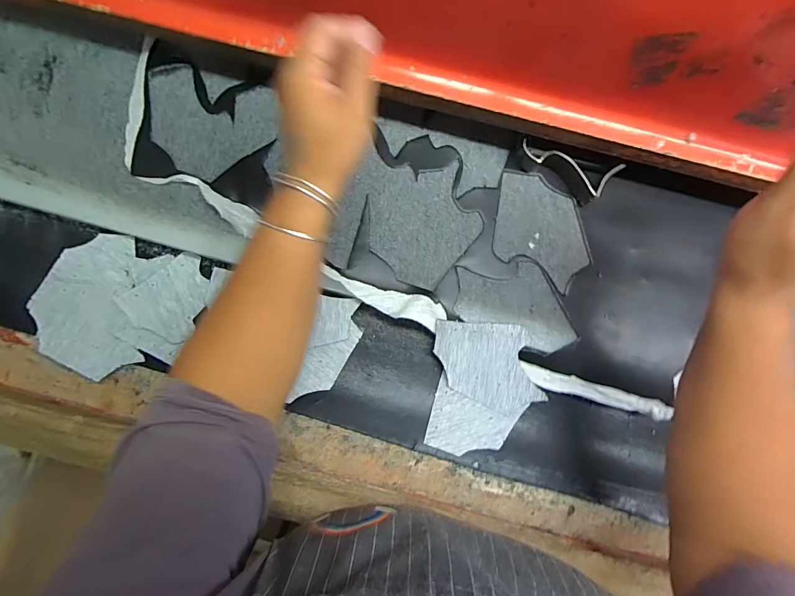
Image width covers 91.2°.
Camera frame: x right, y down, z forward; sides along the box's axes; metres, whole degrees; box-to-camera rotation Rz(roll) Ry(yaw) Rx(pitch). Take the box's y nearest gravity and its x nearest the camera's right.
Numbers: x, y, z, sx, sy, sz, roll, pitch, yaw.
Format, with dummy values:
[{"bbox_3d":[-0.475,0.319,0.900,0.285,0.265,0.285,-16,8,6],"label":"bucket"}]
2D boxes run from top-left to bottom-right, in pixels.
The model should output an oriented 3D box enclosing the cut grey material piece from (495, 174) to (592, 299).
[{"bbox_3d":[0.163,-0.079,0.443,0.120,0.004,0.102,26,84,2],"label":"cut grey material piece"}]

